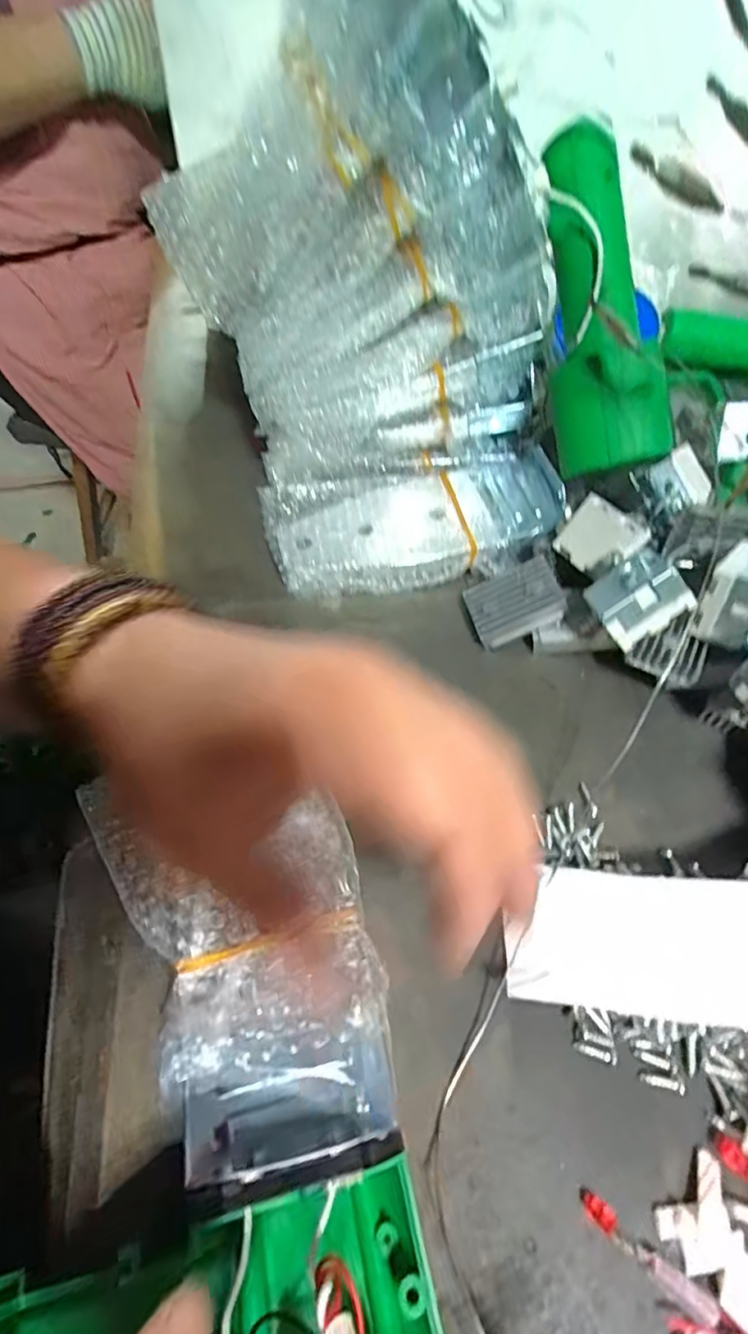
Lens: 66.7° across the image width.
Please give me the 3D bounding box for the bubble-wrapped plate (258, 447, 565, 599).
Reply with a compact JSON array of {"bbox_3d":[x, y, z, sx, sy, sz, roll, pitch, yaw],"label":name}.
[{"bbox_3d":[0.022,-0.089,0.318,0.158,0.022,0.087,-17,59,-14],"label":"bubble-wrapped plate"}]

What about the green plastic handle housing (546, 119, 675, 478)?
[{"bbox_3d":[0.105,-0.172,0.266,0.040,0.050,0.156,-10,93,-10],"label":"green plastic handle housing"}]

